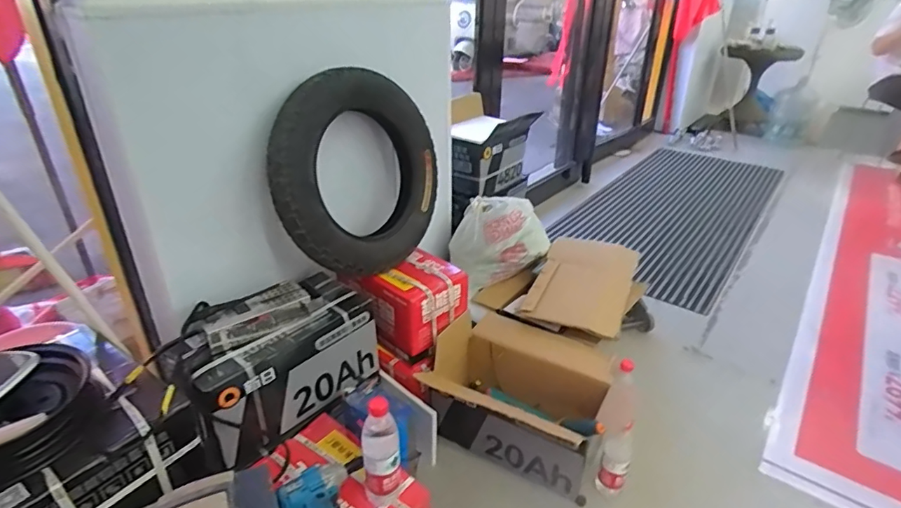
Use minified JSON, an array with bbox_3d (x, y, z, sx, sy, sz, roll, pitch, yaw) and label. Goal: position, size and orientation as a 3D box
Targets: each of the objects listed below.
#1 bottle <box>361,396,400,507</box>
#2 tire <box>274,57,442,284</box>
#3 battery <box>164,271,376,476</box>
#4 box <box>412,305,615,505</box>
[{"bbox_3d":[-0.122,0.349,0.887,0.062,0.243,0.056,-4,29,-9],"label":"bottle"},{"bbox_3d":[-0.192,-0.182,1.167,0.088,0.449,0.436,5,52,38],"label":"tire"},{"bbox_3d":[-0.359,0.215,1.084,0.181,0.259,0.404,19,33,29],"label":"battery"},{"bbox_3d":[0.173,0.356,1.271,0.390,0.233,0.310,14,31,23],"label":"box"}]

